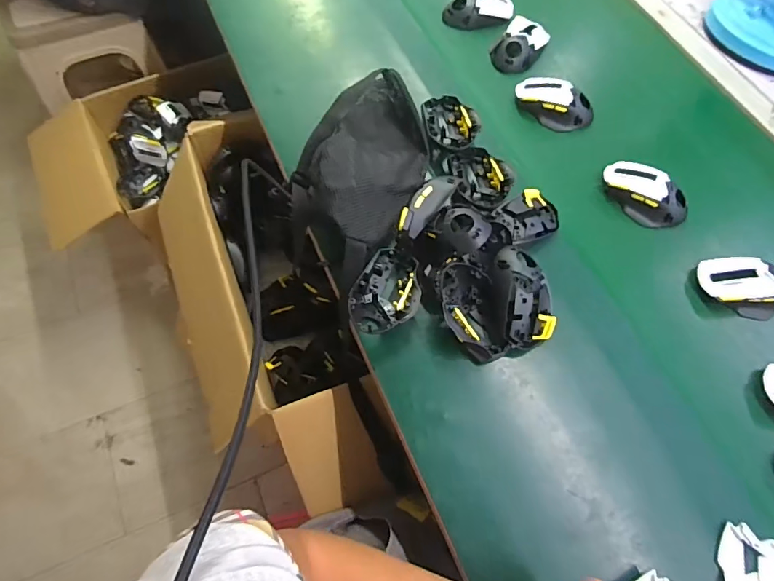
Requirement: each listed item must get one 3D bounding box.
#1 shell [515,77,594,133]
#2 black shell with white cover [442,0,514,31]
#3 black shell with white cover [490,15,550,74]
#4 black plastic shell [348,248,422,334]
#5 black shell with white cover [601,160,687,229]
[{"bbox_3d":[0.250,-0.281,0.684,0.120,0.037,0.059,33,67,13],"label":"shell"},{"bbox_3d":[0.153,-0.475,0.764,0.116,0.039,0.076,4,64,-1],"label":"black shell with white cover"},{"bbox_3d":[0.212,-0.393,0.732,0.069,0.044,0.096,32,67,12],"label":"black shell with white cover"},{"bbox_3d":[0.000,0.007,0.544,0.076,0.035,0.110,31,67,11],"label":"black plastic shell"},{"bbox_3d":[0.347,-0.130,0.621,0.060,0.040,0.115,-36,71,-18],"label":"black shell with white cover"}]

